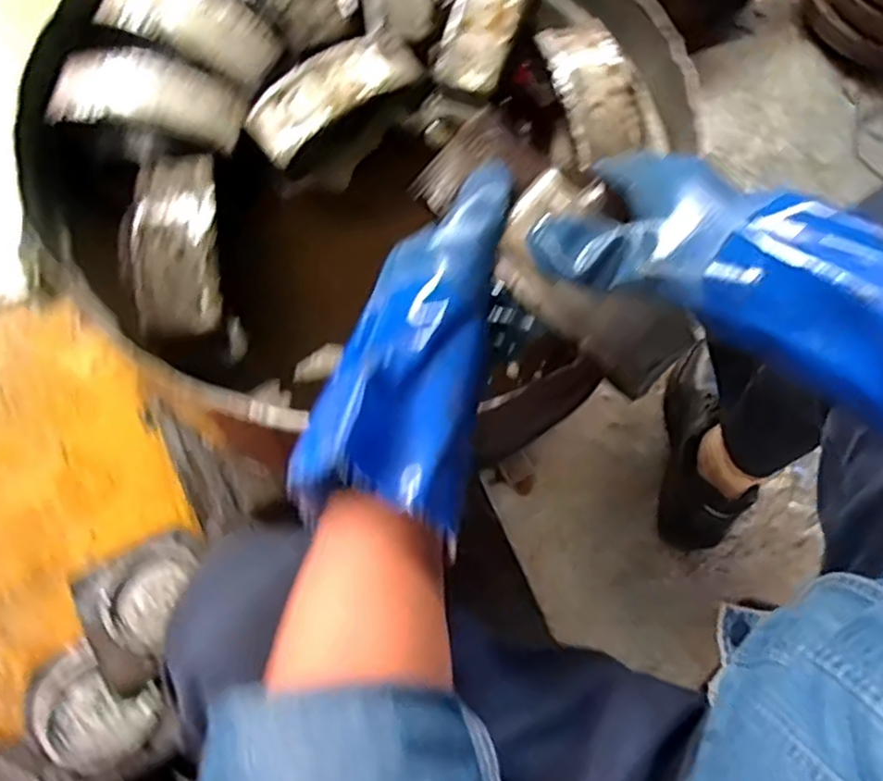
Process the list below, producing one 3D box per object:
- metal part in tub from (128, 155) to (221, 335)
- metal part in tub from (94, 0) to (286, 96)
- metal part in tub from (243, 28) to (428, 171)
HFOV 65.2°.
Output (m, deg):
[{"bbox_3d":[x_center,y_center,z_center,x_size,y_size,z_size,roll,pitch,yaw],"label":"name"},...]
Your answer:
[{"bbox_3d":[-0.213,-0.125,0.551,0.070,0.032,0.157,-4,72,-6],"label":"metal part in tub"},{"bbox_3d":[-0.225,-0.331,0.625,0.155,0.030,0.073,26,72,4],"label":"metal part in tub"},{"bbox_3d":[-0.096,-0.270,0.616,0.166,0.030,0.059,-36,78,-14],"label":"metal part in tub"}]

